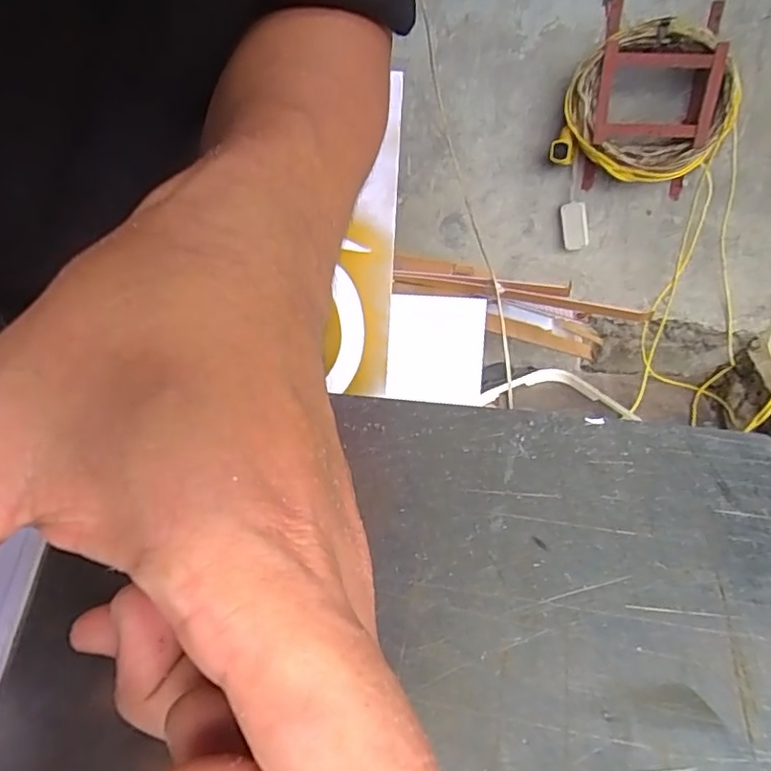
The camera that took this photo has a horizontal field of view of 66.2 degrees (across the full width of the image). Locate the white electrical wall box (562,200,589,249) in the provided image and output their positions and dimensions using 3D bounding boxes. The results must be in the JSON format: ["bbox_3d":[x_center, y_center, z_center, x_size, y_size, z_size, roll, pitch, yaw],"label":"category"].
[{"bbox_3d":[0.480,-0.406,1.505,0.062,0.116,0.020,-5,12,24],"label":"white electrical wall box"}]

